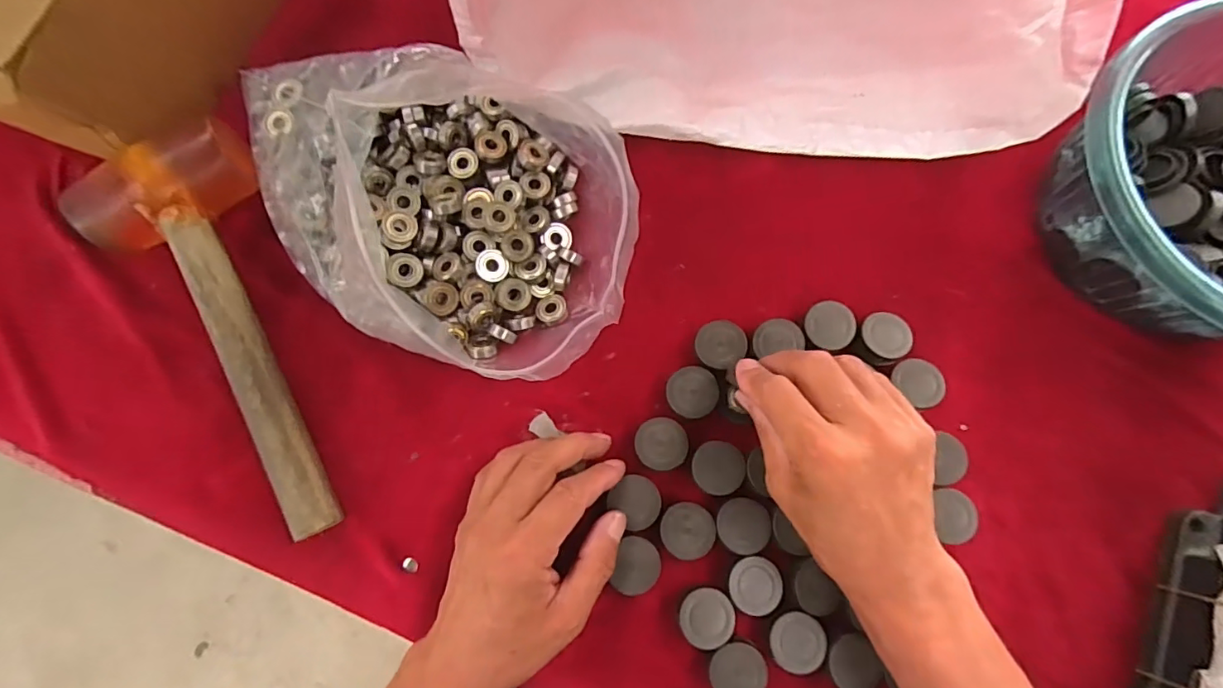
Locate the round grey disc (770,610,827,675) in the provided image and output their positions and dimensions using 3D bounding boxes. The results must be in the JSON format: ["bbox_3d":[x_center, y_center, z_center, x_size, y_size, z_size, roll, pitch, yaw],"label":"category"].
[{"bbox_3d":[0.109,0.175,0.315,0.032,0.008,0.033,0,78,0],"label":"round grey disc"}]

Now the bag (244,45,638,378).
[{"bbox_3d":[-0.118,-0.105,0.340,0.284,0.095,0.186,39,81,8],"label":"bag"}]

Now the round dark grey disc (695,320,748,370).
[{"bbox_3d":[0.072,0.002,0.356,0.031,0.023,0.031,0,78,0],"label":"round dark grey disc"}]

